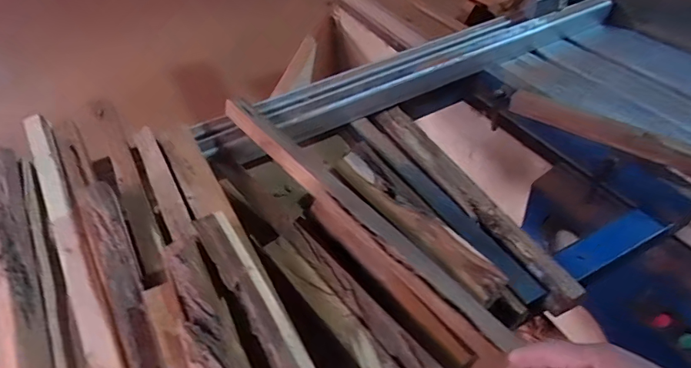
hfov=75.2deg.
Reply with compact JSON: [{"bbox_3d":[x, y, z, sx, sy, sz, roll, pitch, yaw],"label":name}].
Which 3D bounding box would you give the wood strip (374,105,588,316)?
[{"bbox_3d":[0.208,0.003,0.831,0.062,0.029,0.549,-22,46,-15],"label":"wood strip"}]

